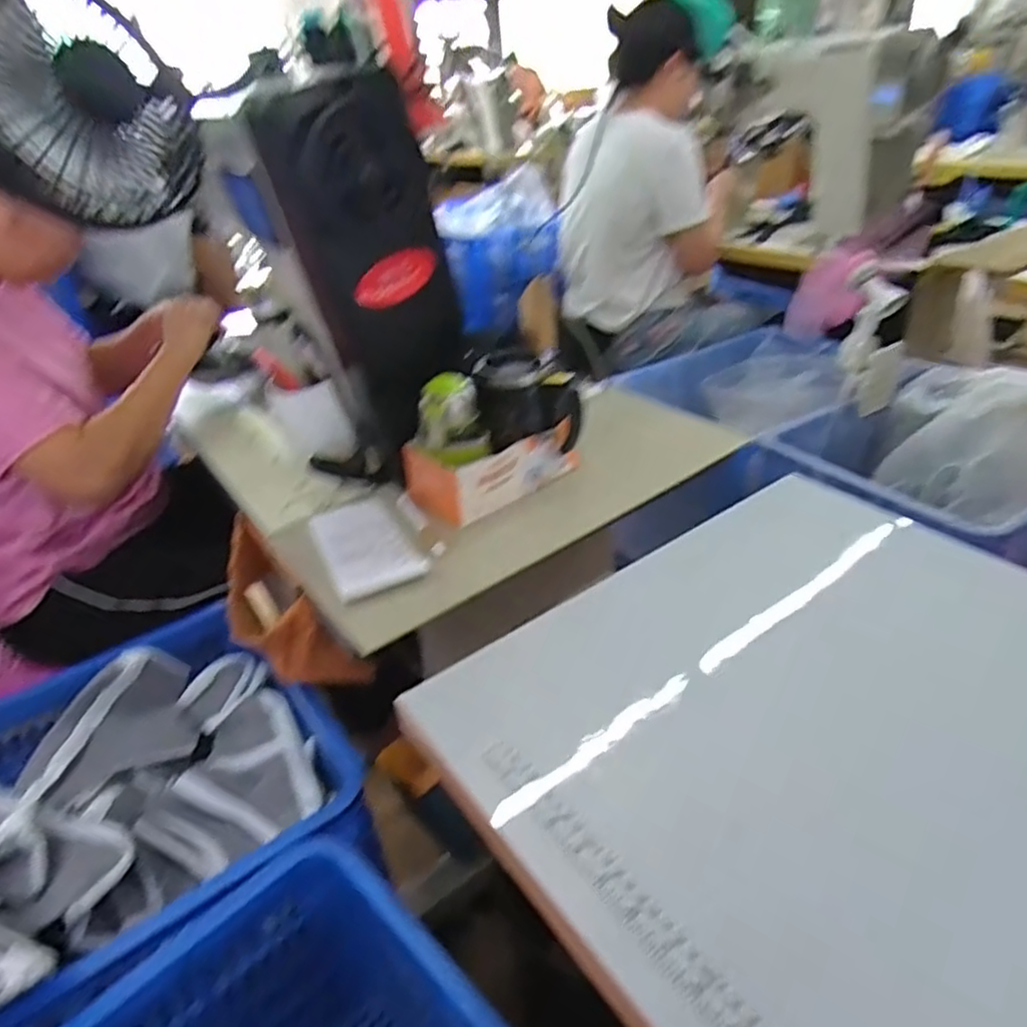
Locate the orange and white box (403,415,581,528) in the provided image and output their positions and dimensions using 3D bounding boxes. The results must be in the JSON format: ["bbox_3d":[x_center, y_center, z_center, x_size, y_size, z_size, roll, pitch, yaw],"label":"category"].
[{"bbox_3d":[-0.023,-0.066,0.801,0.192,0.067,0.112,-26,38,-28],"label":"orange and white box"}]

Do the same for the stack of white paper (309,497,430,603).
[{"bbox_3d":[-0.164,0.030,0.725,0.089,0.013,0.185,-20,36,-21],"label":"stack of white paper"}]

